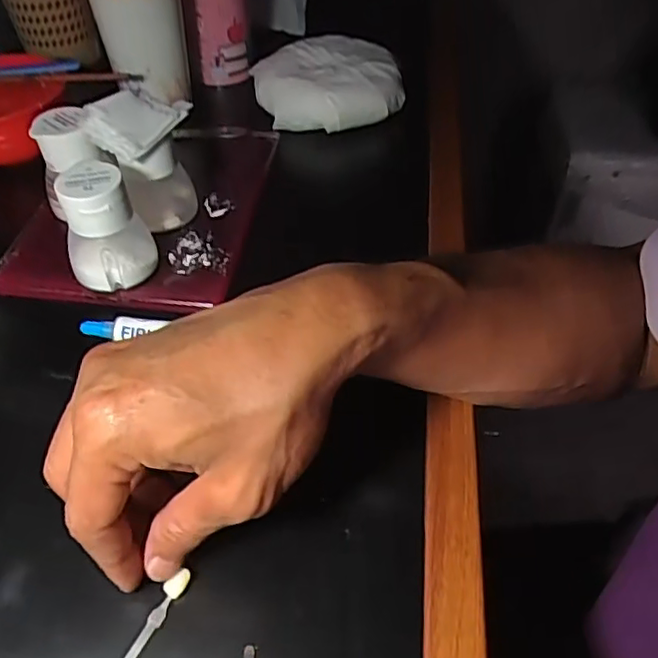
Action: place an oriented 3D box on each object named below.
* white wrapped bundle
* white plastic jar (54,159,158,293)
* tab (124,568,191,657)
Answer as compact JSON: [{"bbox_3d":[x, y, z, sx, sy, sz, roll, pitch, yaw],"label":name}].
[{"bbox_3d":[0.000,-0.209,0.529,0.113,0.036,0.106,0,45,0],"label":"white wrapped bundle"},{"bbox_3d":[-0.130,-0.058,0.359,0.049,0.064,0.041,-19,49,-15],"label":"white plastic jar"},{"bbox_3d":[-0.074,0.122,0.246,0.008,0.004,0.057,22,53,16],"label":"tab"}]

